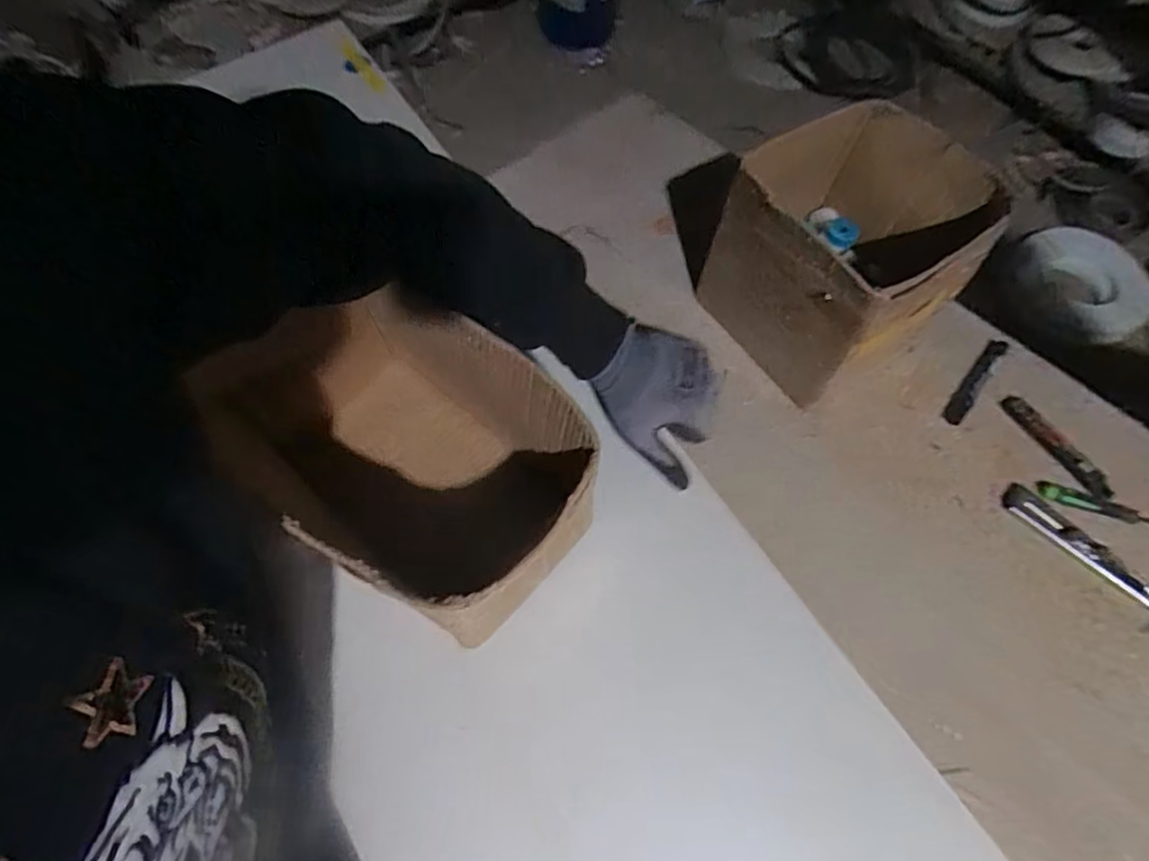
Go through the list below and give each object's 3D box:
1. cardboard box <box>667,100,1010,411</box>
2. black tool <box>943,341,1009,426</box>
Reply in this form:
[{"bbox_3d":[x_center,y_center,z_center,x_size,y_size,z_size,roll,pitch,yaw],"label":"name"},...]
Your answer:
[{"bbox_3d":[0.266,-0.179,0.630,0.204,0.191,0.202,-34,70,-16],"label":"cardboard box"},{"bbox_3d":[0.431,-0.053,0.674,0.020,0.007,0.129,38,69,16],"label":"black tool"}]

